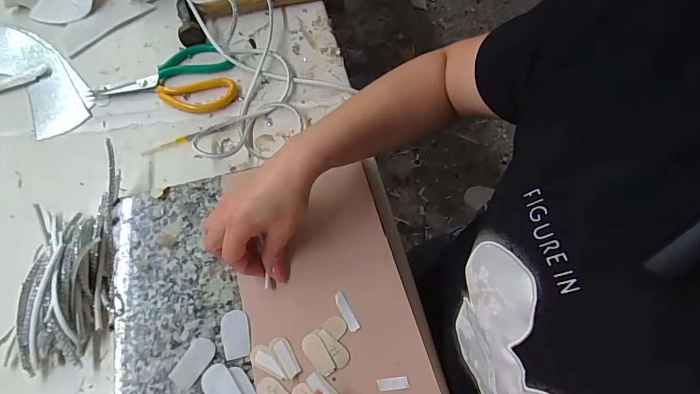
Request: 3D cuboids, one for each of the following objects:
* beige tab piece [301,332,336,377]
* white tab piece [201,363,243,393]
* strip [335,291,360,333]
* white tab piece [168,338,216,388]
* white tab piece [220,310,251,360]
[{"bbox_3d":[-0.030,0.145,0.351,0.018,0.004,0.038,-29,69,-14],"label":"beige tab piece"},{"bbox_3d":[-0.114,0.170,0.340,0.026,0.006,0.043,-37,71,-16],"label":"white tab piece"},{"bbox_3d":[-0.003,0.110,0.369,0.010,0.004,0.039,-26,68,-12],"label":"strip"},{"bbox_3d":[-0.143,0.150,0.350,0.024,0.004,0.042,30,68,12],"label":"white tab piece"},{"bbox_3d":[-0.108,0.129,0.361,0.025,0.004,0.043,-12,66,-7],"label":"white tab piece"}]

